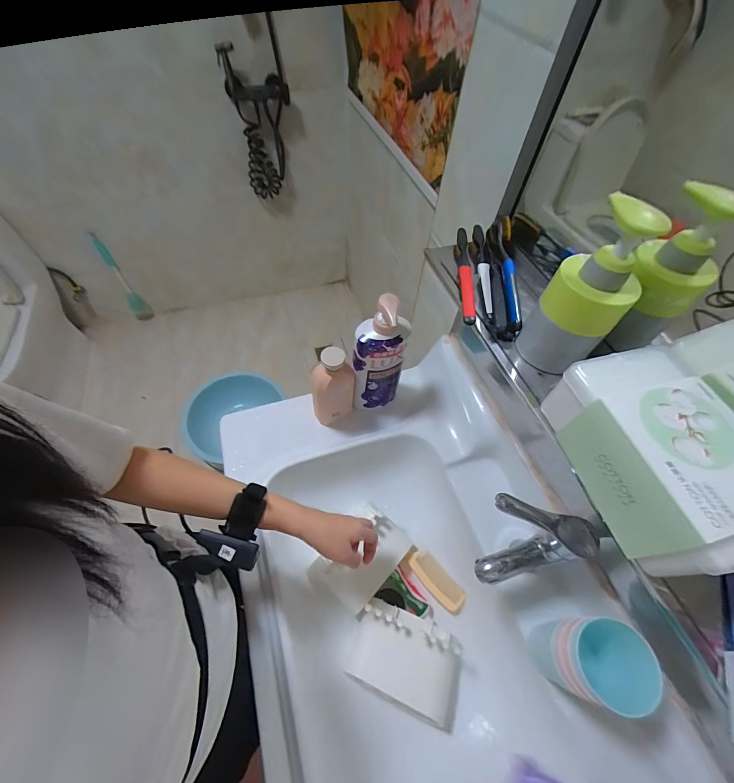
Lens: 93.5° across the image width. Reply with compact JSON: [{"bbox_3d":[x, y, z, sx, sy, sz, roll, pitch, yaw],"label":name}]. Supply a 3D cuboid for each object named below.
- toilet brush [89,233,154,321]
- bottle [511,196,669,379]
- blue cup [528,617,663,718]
[{"bbox_3d":[-1.098,-0.500,1.547,0.073,0.443,0.061,-38,66,-24],"label":"toilet brush"},{"bbox_3d":[0.212,-0.091,0.333,0.058,0.161,0.070,-38,66,-24],"label":"bottle"},{"bbox_3d":[0.265,0.323,0.418,0.070,0.136,0.082,11,57,4],"label":"blue cup"}]

